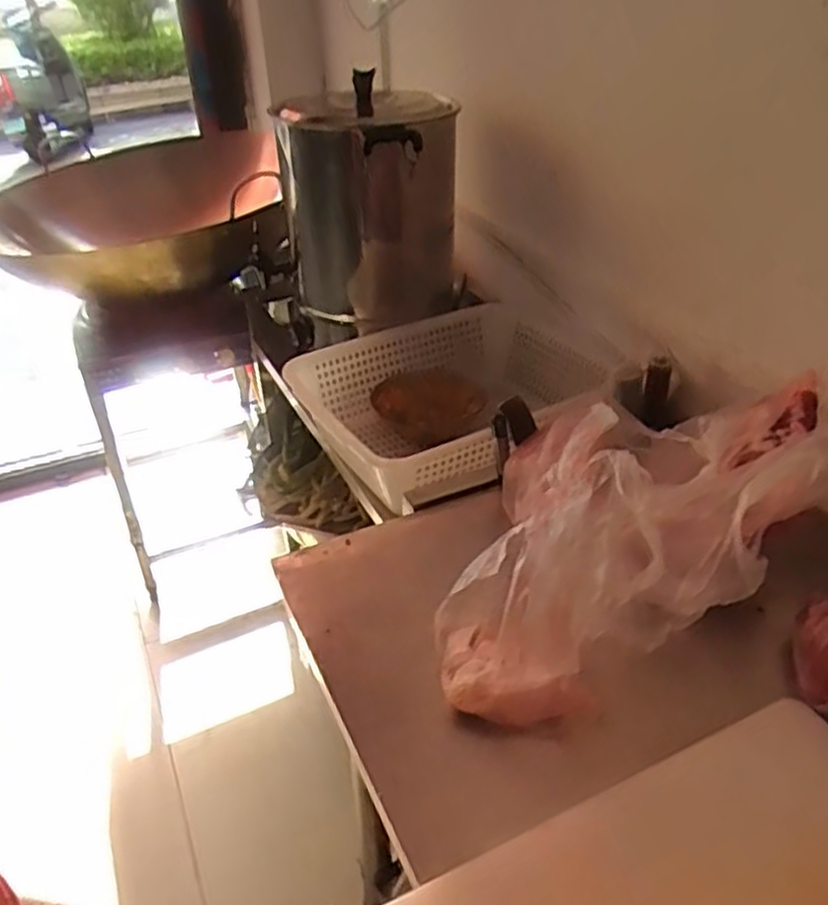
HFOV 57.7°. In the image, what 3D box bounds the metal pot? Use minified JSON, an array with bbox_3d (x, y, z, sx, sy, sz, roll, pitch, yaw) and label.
[{"bbox_3d":[-0.073,-0.398,1.232,0.248,0.336,0.269,-8,36,-8],"label":"metal pot"}]

